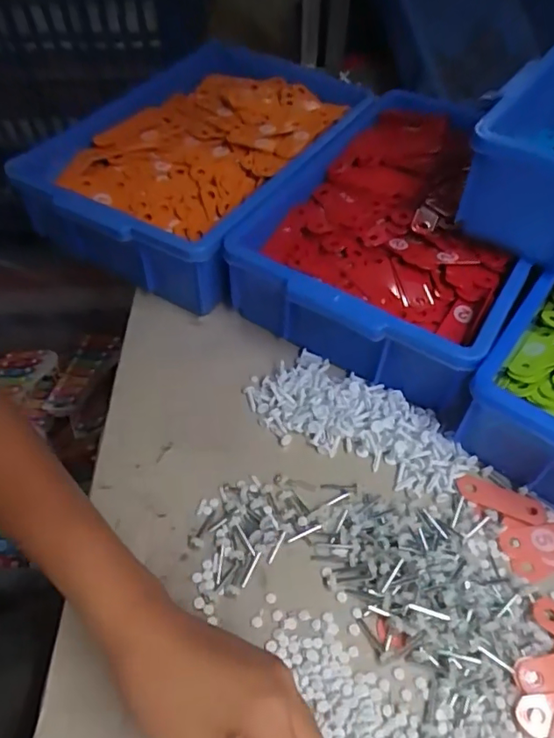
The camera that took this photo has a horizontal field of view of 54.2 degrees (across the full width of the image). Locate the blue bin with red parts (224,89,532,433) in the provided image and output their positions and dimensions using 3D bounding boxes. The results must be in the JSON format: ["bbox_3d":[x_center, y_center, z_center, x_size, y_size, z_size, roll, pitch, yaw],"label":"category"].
[{"bbox_3d":[0.137,-0.146,0.555,0.241,0.092,0.362,25,57,18],"label":"blue bin with red parts"}]

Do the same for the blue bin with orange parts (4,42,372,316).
[{"bbox_3d":[-0.090,-0.234,0.601,0.247,0.099,0.339,24,57,17],"label":"blue bin with orange parts"}]

